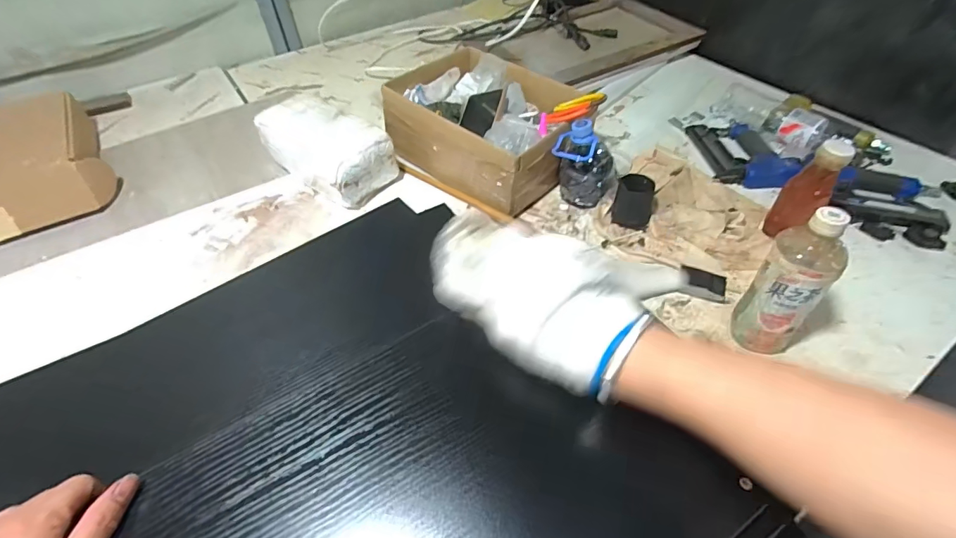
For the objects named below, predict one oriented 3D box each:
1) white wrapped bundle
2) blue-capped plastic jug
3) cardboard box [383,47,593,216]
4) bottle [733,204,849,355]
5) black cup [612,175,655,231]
[{"bbox_3d":[-0.262,-0.203,0.796,0.229,0.120,0.129,34,59,26],"label":"white wrapped bundle"},{"bbox_3d":[0.174,-0.172,0.744,0.098,0.130,0.077,12,52,12],"label":"blue-capped plastic jug"},{"bbox_3d":[0.010,-0.272,0.836,0.350,0.129,0.270,34,59,26],"label":"cardboard box"},{"bbox_3d":[0.358,0.026,0.526,0.070,0.202,0.058,30,58,24],"label":"bottle"},{"bbox_3d":[0.253,-0.109,0.732,0.060,0.062,0.073,14,53,14],"label":"black cup"}]

